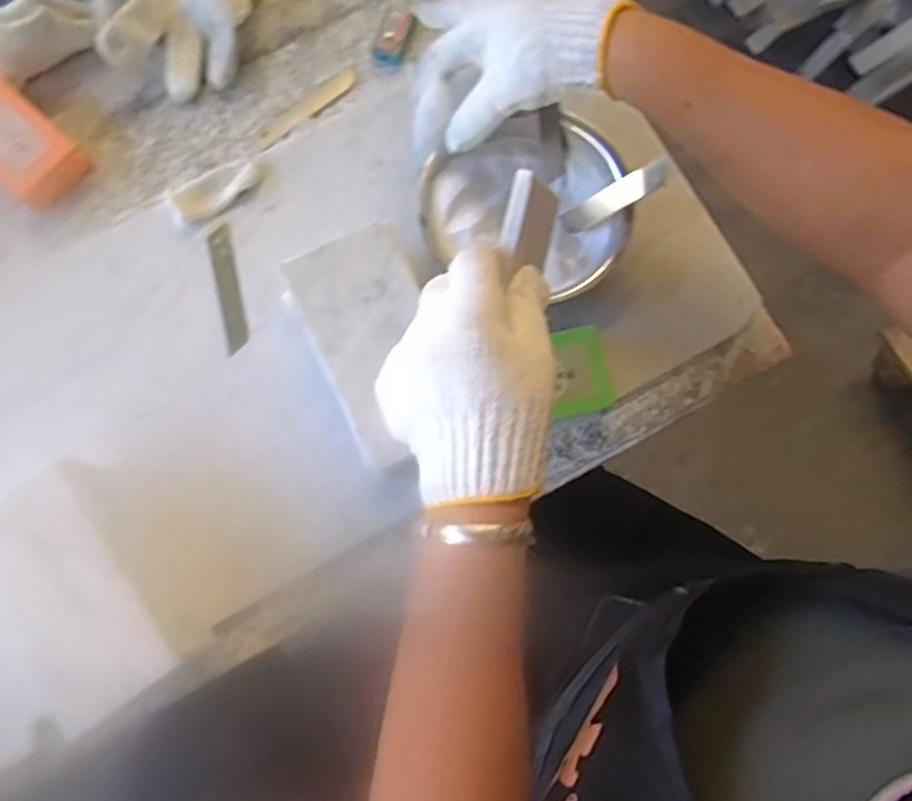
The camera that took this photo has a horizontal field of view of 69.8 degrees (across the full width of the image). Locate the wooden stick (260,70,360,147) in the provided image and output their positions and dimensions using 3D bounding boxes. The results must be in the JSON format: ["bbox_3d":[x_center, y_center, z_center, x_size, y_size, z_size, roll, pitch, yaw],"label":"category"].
[{"bbox_3d":[-0.123,-0.242,0.540,0.096,0.004,0.016,-39,82,-6],"label":"wooden stick"}]

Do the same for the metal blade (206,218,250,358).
[{"bbox_3d":[-0.175,-0.086,0.503,0.018,0.004,0.101,-11,81,-15],"label":"metal blade"}]

